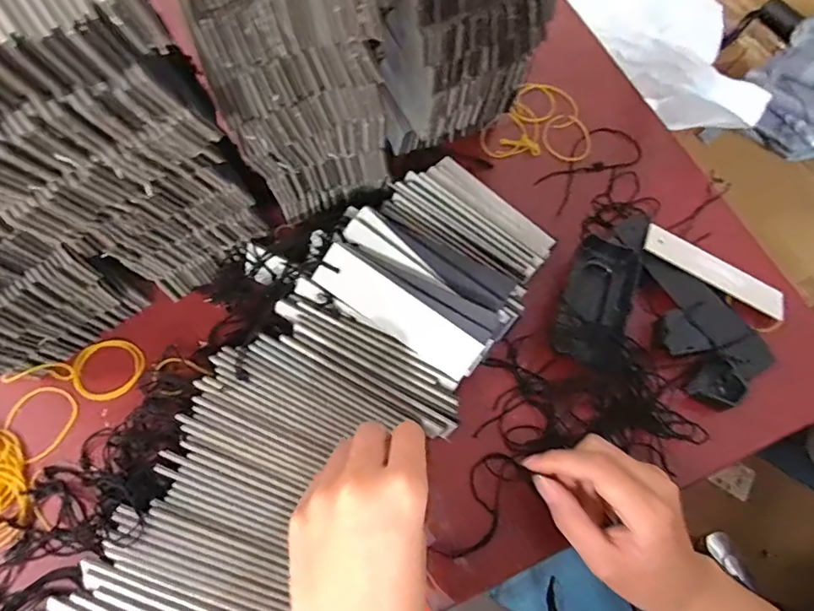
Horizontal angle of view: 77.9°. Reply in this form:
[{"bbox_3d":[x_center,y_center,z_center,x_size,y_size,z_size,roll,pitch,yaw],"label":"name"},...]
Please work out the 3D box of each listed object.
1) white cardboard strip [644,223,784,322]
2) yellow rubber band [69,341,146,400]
[{"bbox_3d":[0.258,-0.028,0.421,0.125,0.004,0.031,28,66,0],"label":"white cardboard strip"},{"bbox_3d":[-0.218,0.047,0.370,0.048,0.005,0.046,3,63,-6],"label":"yellow rubber band"}]

